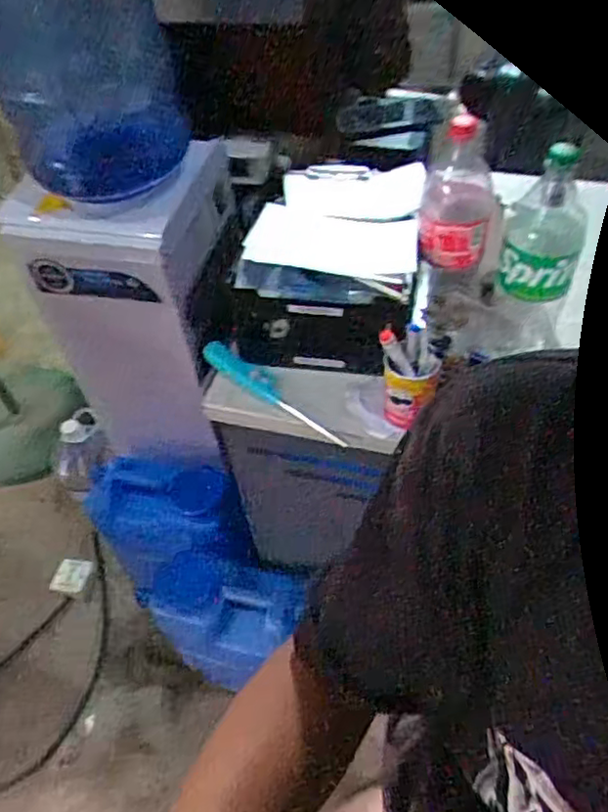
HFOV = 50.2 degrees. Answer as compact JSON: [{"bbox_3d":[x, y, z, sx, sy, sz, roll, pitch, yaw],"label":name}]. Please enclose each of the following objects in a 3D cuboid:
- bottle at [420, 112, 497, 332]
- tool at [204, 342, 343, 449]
[{"bbox_3d":[0.195,-0.217,0.839,0.087,0.298,0.090,5,51,10],"label":"bottle"},{"bbox_3d":[-0.047,-0.024,0.938,0.259,0.040,0.042,29,59,26],"label":"tool"}]

